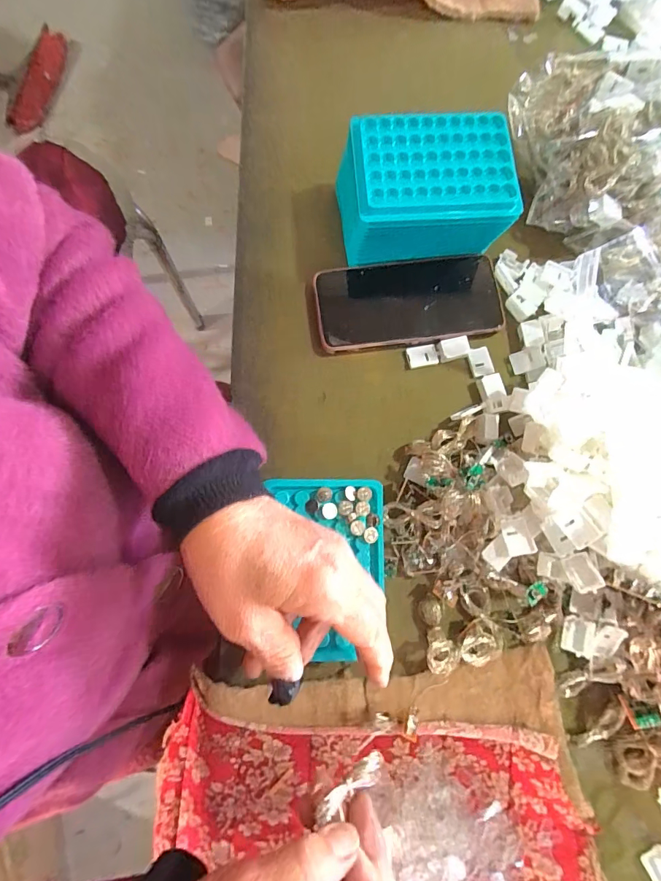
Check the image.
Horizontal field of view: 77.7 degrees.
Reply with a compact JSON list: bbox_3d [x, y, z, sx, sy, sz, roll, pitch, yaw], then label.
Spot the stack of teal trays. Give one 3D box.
[{"bbox_3d":[0.074,-0.212,0.361,0.143,0.079,0.092,-4,80,-3],"label":"stack of teal trays"}]

